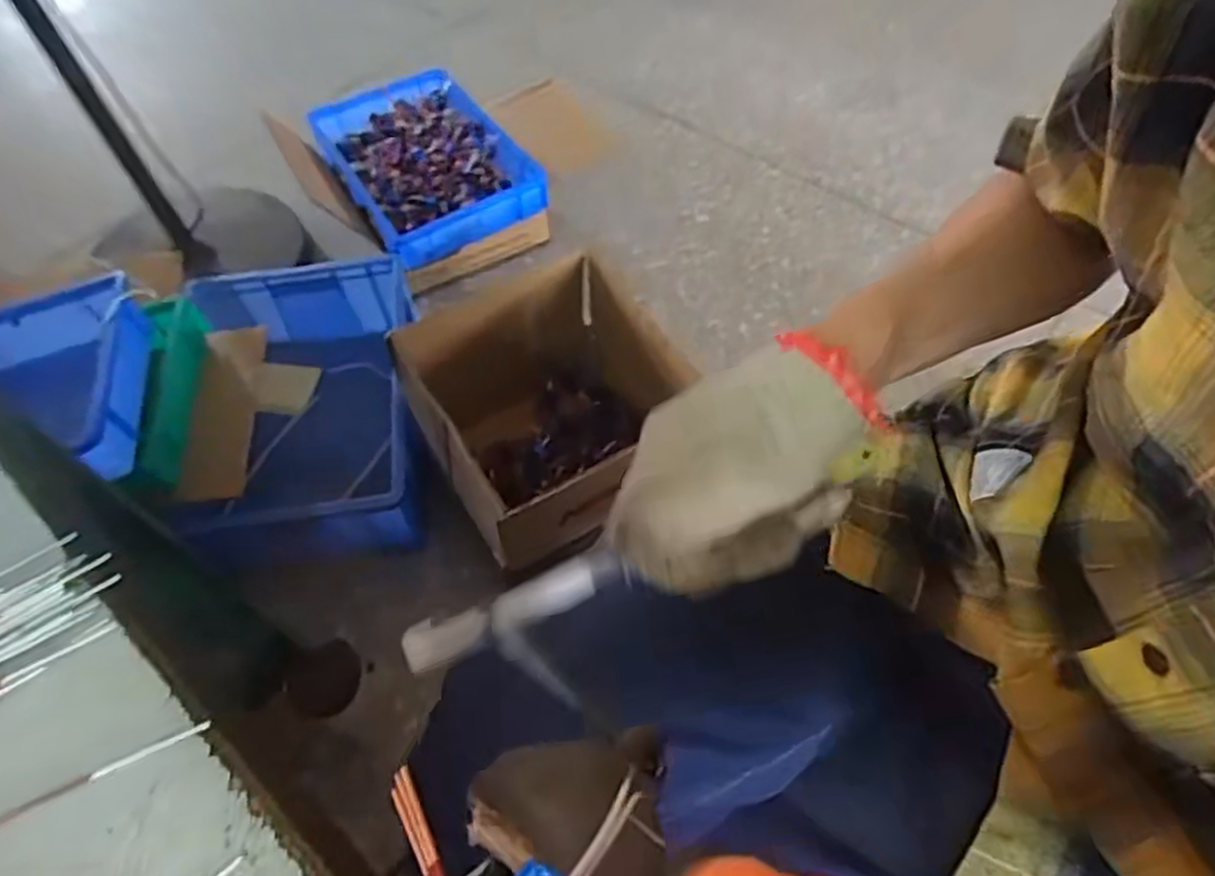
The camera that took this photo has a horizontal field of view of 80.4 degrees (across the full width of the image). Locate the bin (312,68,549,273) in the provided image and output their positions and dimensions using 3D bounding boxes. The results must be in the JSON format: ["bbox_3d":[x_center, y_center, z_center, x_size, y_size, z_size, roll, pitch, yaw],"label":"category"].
[{"bbox_3d":[-0.330,-0.504,1.301,0.290,0.106,0.413,-28,60,-16],"label":"bin"}]

